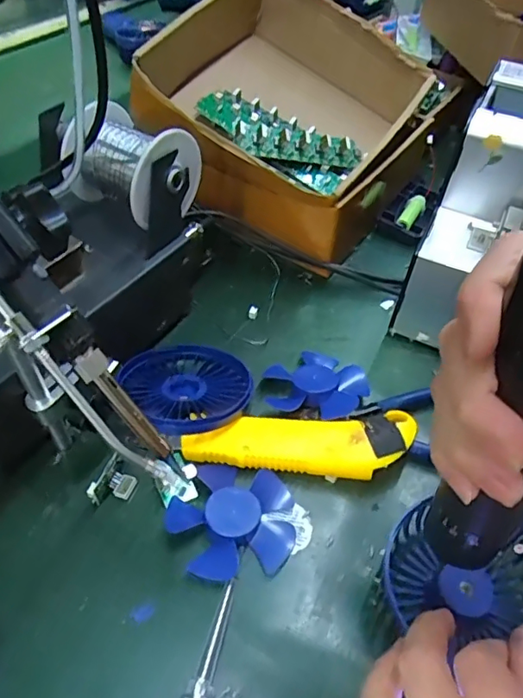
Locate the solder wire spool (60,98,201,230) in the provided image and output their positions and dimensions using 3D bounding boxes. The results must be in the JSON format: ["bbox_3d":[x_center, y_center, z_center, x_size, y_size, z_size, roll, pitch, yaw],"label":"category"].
[{"bbox_3d":[-0.086,-0.124,0.343,0.080,0.050,0.055,29,52,21],"label":"solder wire spool"}]

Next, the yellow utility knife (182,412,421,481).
[{"bbox_3d":[0.023,0.061,0.325,0.136,0.027,0.040,-1,47,-4],"label":"yellow utility knife"}]

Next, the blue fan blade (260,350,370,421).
[{"bbox_3d":[0.038,0.023,0.367,0.067,0.020,0.056,9,47,5],"label":"blue fan blade"}]

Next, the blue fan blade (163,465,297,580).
[{"bbox_3d":[-0.017,0.094,0.299,0.068,0.014,0.068,2,47,-2],"label":"blue fan blade"}]

